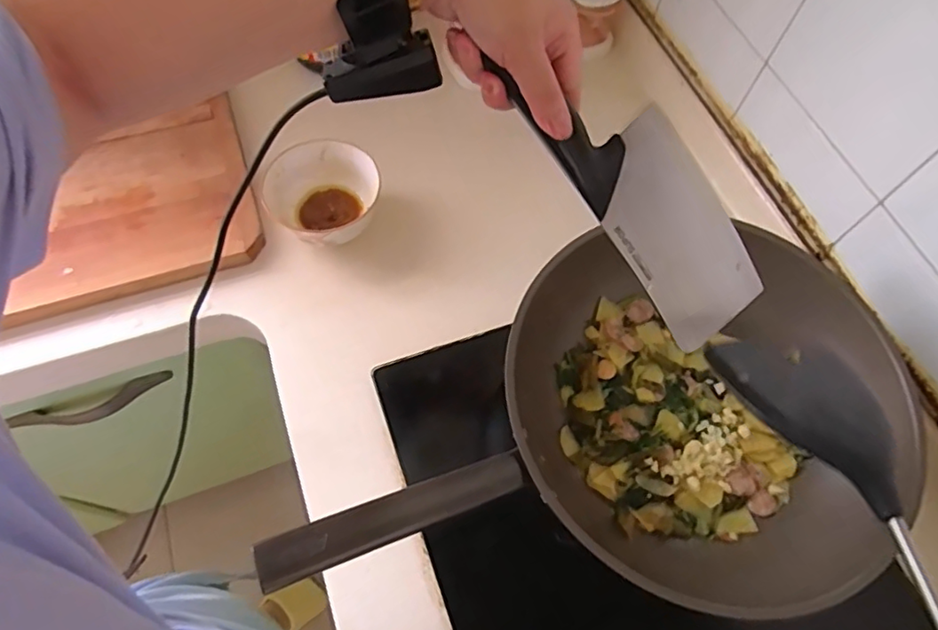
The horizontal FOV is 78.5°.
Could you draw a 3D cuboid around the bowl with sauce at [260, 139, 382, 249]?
[{"bbox_3d":[-0.171,-0.130,0.663,0.119,0.068,0.130,1,64,-2],"label":"bowl with sauce"}]

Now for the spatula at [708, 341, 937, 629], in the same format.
[{"bbox_3d":[0.227,0.155,0.277,0.077,0.031,0.344,-9,57,-7],"label":"spatula"}]

